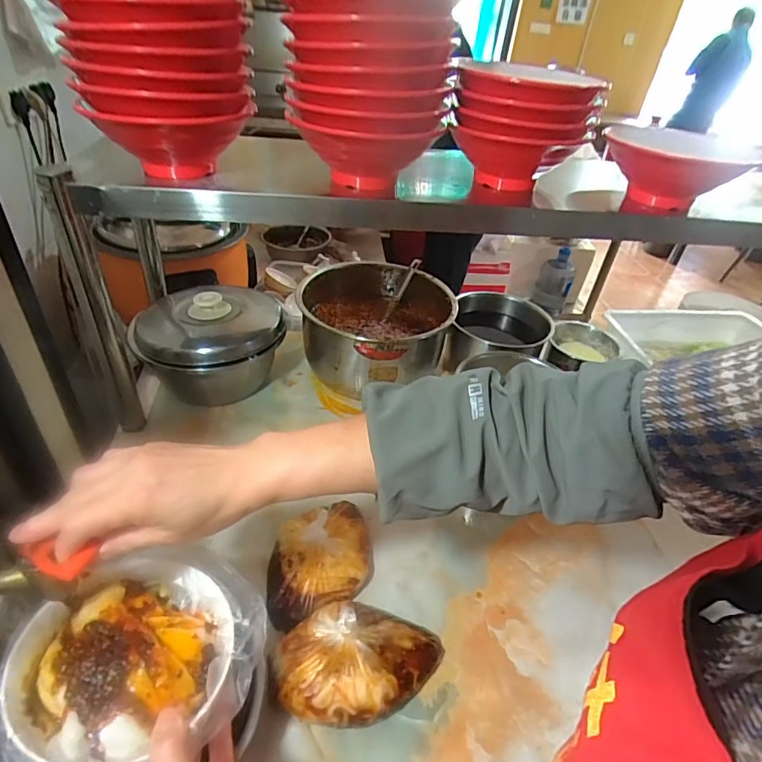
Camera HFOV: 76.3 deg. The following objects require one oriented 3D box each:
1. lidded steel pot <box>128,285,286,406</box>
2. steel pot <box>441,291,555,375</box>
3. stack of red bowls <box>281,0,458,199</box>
[{"bbox_3d":[-0.292,-0.070,0.844,0.233,0.154,0.230,4,39,-3],"label":"lidded steel pot"},{"bbox_3d":[0.232,-0.076,0.957,0.190,0.114,0.215,12,39,7],"label":"steel pot"},{"bbox_3d":[-0.013,-0.347,0.561,0.179,0.240,0.158,12,39,8],"label":"stack of red bowls"}]

